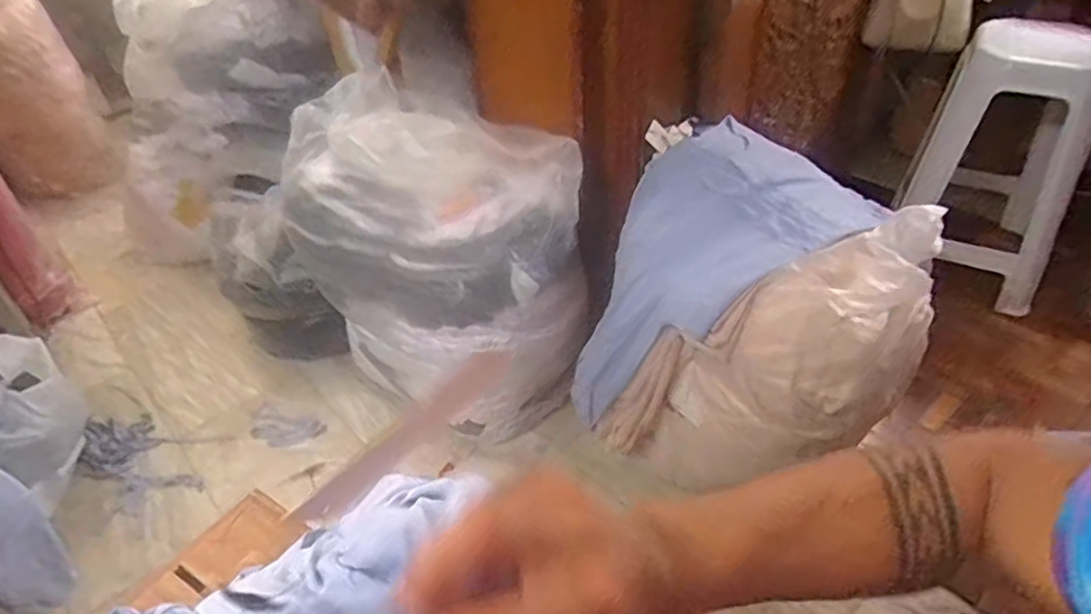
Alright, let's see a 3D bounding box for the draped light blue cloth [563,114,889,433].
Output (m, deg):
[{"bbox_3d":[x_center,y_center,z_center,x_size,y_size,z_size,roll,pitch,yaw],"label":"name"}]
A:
[{"bbox_3d":[0.281,-0.052,1.256,0.671,0.241,0.329,-48,48,3],"label":"draped light blue cloth"}]

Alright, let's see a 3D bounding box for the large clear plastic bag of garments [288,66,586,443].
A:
[{"bbox_3d":[-0.223,-0.094,1.400,0.589,0.605,0.304,20,44,25],"label":"large clear plastic bag of garments"}]

